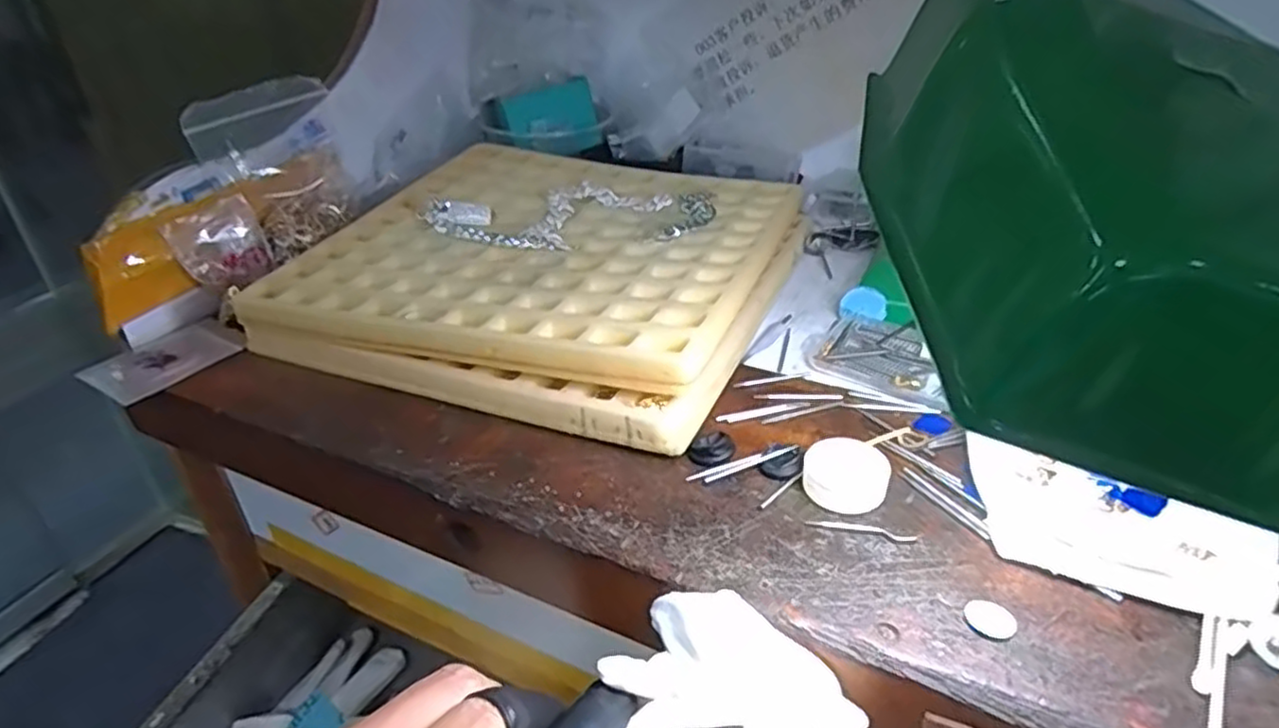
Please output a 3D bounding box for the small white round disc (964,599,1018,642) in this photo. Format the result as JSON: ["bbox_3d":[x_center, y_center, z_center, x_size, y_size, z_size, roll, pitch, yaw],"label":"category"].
[{"bbox_3d":[0.114,0.082,0.232,0.015,0.004,0.014,-1,32,1],"label":"small white round disc"}]

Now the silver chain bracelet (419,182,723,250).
[{"bbox_3d":[-0.044,-0.095,0.450,0.175,0.008,0.097,-8,33,-10],"label":"silver chain bracelet"}]

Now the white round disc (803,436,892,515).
[{"bbox_3d":[0.083,0.045,0.288,0.032,0.006,0.032,-4,60,7],"label":"white round disc"}]

